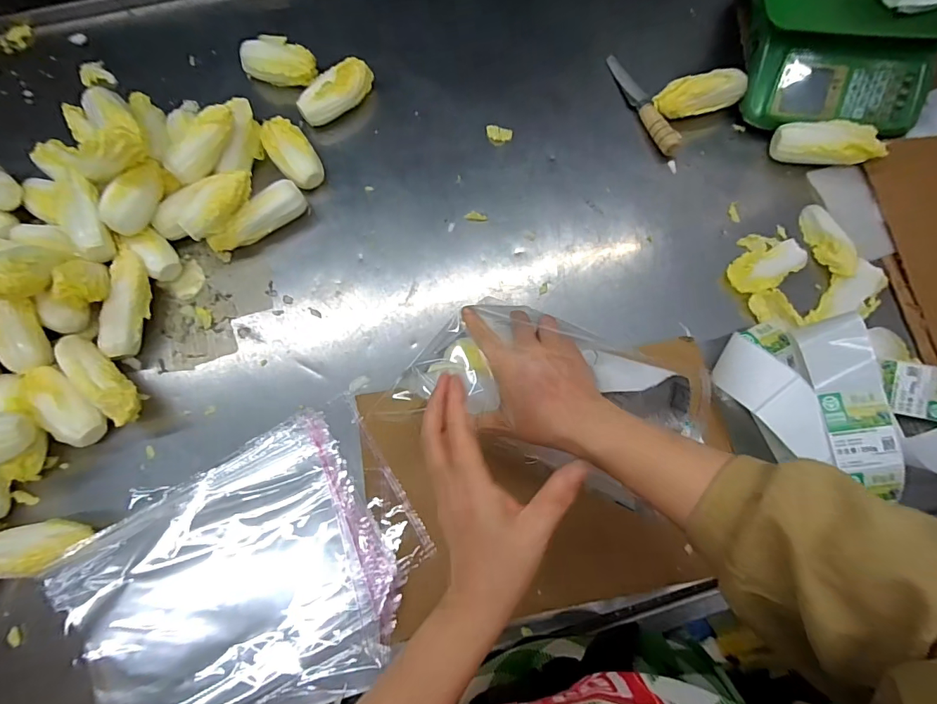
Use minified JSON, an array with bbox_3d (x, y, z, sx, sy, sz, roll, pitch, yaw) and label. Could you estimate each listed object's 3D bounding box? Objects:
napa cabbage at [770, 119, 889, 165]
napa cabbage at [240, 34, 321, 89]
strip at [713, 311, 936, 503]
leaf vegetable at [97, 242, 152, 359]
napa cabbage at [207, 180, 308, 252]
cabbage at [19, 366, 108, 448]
[{"bbox_3d":[0.495,-0.285,0.603,0.127,0.052,0.059,3,74,1],"label":"napa cabbage"},{"bbox_3d":[-0.287,-0.442,0.660,0.111,0.044,0.055,12,74,4],"label":"napa cabbage"},{"bbox_3d":[0.470,0.071,0.481,0.365,0.093,0.167,16,75,5],"label":"strip"},{"bbox_3d":[-0.424,-0.058,0.544,0.044,0.044,0.135,0,74,0],"label":"leaf vegetable"},{"bbox_3d":[-0.282,-0.176,0.580,0.134,0.048,0.038,-38,77,-10],"label":"napa cabbage"},{"bbox_3d":[-0.464,0.061,0.503,0.104,0.055,0.059,38,77,10],"label":"cabbage"}]

